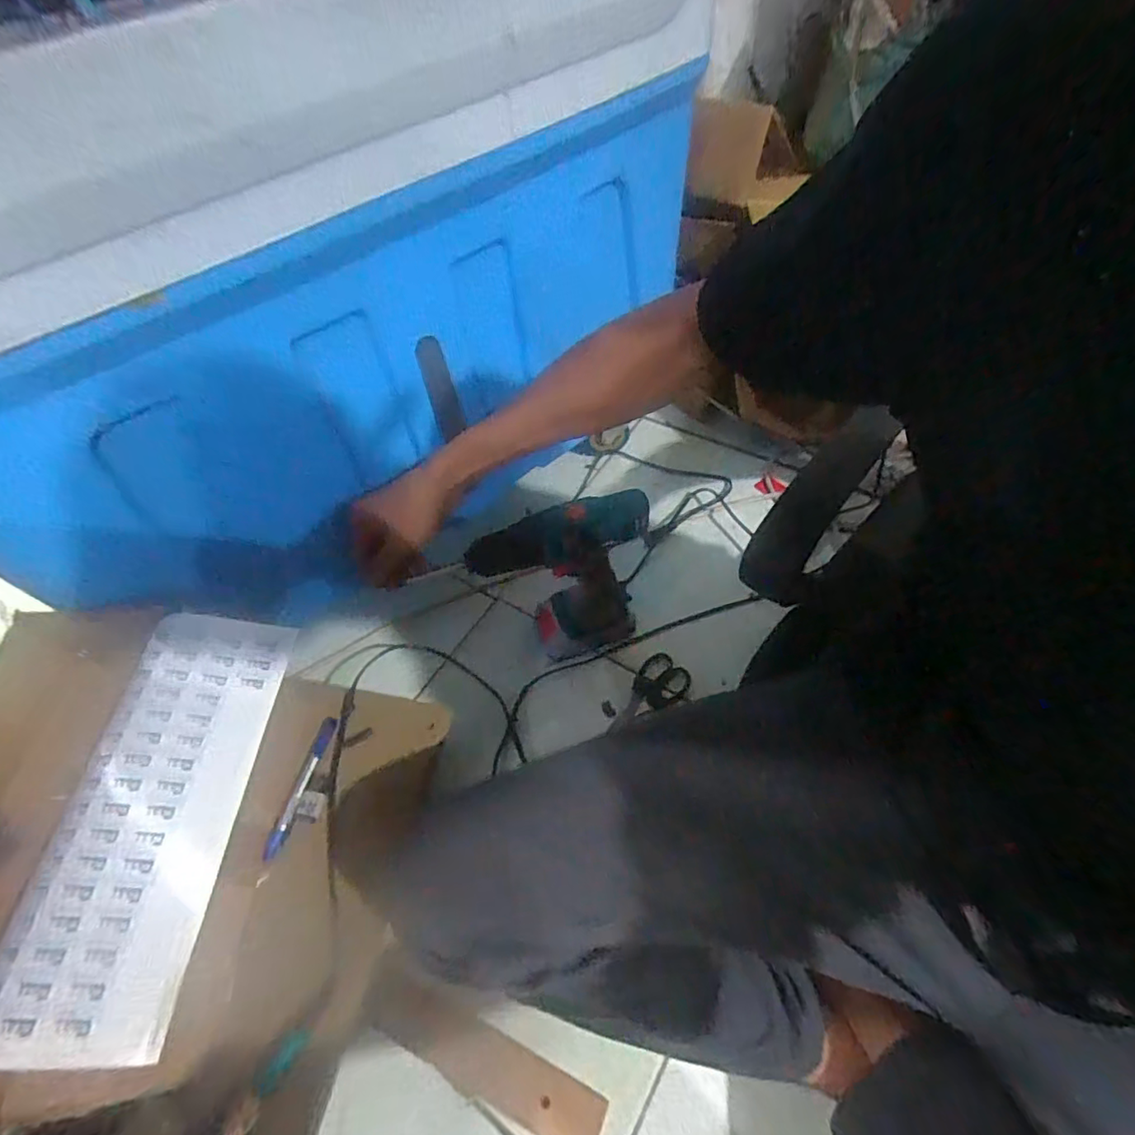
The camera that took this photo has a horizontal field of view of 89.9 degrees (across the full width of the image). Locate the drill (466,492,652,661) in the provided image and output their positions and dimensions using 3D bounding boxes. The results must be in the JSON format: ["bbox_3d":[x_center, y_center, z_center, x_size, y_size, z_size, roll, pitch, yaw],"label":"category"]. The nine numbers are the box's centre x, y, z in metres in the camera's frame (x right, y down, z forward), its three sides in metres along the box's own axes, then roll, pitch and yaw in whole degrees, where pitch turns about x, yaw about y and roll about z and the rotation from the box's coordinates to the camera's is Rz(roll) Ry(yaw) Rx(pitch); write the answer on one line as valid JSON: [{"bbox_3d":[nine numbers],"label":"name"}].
[{"bbox_3d":[-0.001,0.018,0.632,0.186,0.212,0.068,-21,56,-9],"label":"drill"}]

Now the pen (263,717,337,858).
[{"bbox_3d":[-0.254,0.206,0.540,0.013,0.012,0.131,7,56,11],"label":"pen"}]

